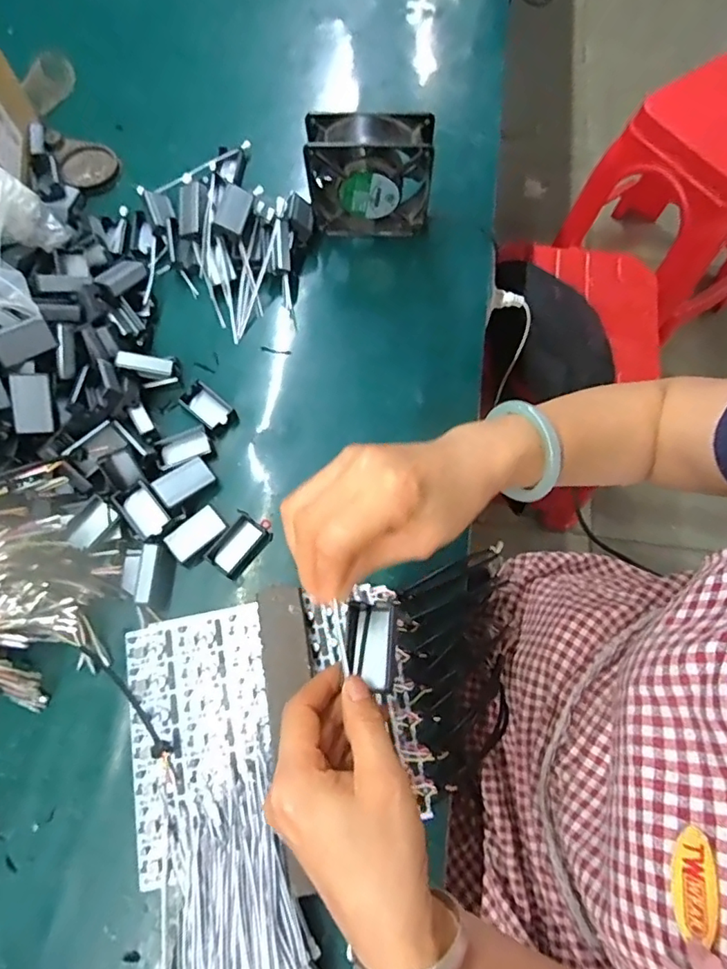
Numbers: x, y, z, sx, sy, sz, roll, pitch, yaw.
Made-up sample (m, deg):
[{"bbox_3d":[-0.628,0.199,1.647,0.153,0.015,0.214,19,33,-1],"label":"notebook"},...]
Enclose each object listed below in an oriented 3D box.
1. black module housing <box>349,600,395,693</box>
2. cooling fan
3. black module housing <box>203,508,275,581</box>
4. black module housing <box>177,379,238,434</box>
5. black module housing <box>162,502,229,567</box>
[{"bbox_3d":[0.005,0.098,0.327,0.027,0.021,0.051,2,70,1],"label":"black module housing"},{"bbox_3d":[0.006,-0.302,0.541,0.120,0.125,0.041,1,70,0],"label":"cooling fan"},{"bbox_3d":[-0.112,0.055,0.479,0.035,0.013,0.053,35,74,12],"label":"black module housing"},{"bbox_3d":[-0.151,-0.075,0.523,0.053,0.015,0.032,38,74,13],"label":"black module housing"},{"bbox_3d":[-0.147,0.045,0.475,0.034,0.011,0.052,41,75,13],"label":"black module housing"}]

